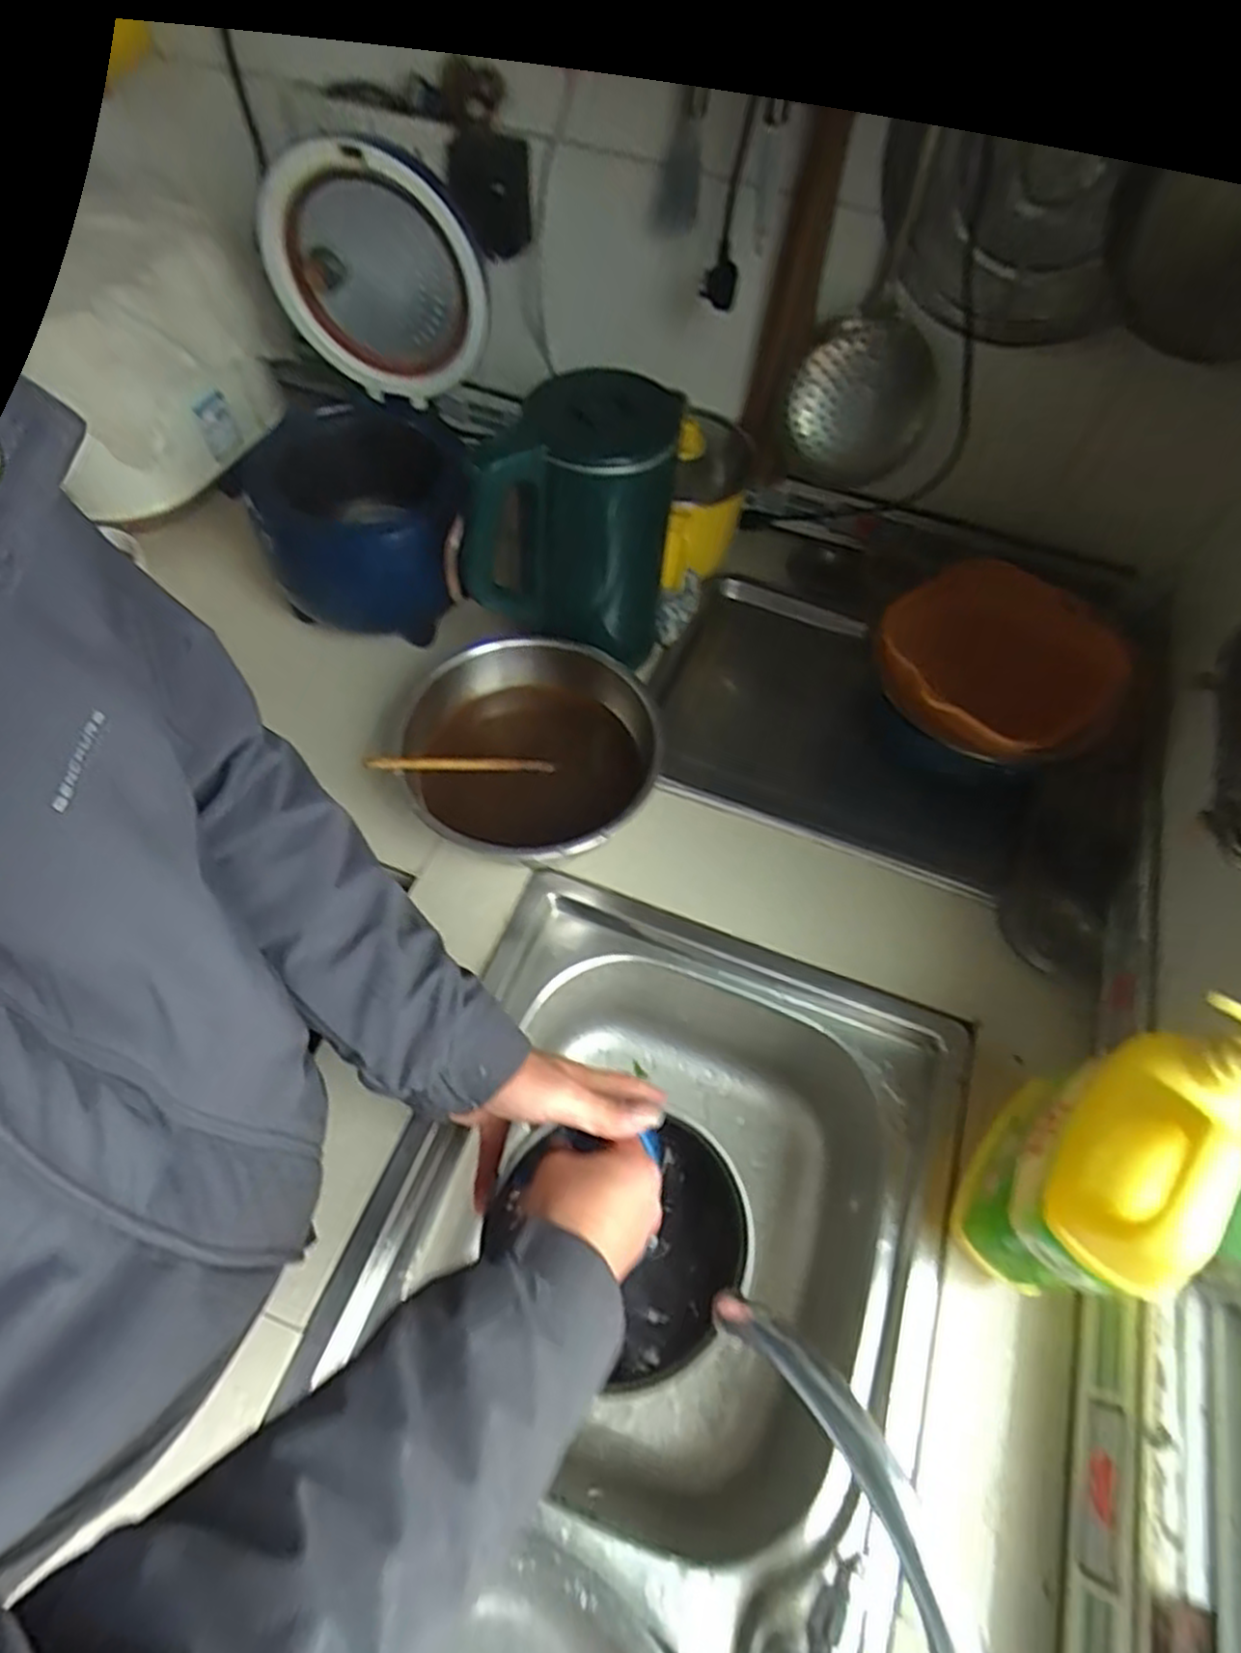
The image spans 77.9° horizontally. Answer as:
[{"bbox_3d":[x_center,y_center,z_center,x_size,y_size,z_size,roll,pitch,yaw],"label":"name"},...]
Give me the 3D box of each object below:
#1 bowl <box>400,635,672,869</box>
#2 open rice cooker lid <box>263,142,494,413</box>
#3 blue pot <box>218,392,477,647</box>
[{"bbox_3d":[-0.082,-0.062,0.684,0.207,0.087,0.215,2,60,-3],"label":"bowl"},{"bbox_3d":[-0.226,-0.503,0.704,0.206,0.191,0.052,23,60,10],"label":"open rice cooker lid"},{"bbox_3d":[-0.252,-0.299,0.763,0.195,0.158,0.225,-9,61,-9],"label":"blue pot"}]

